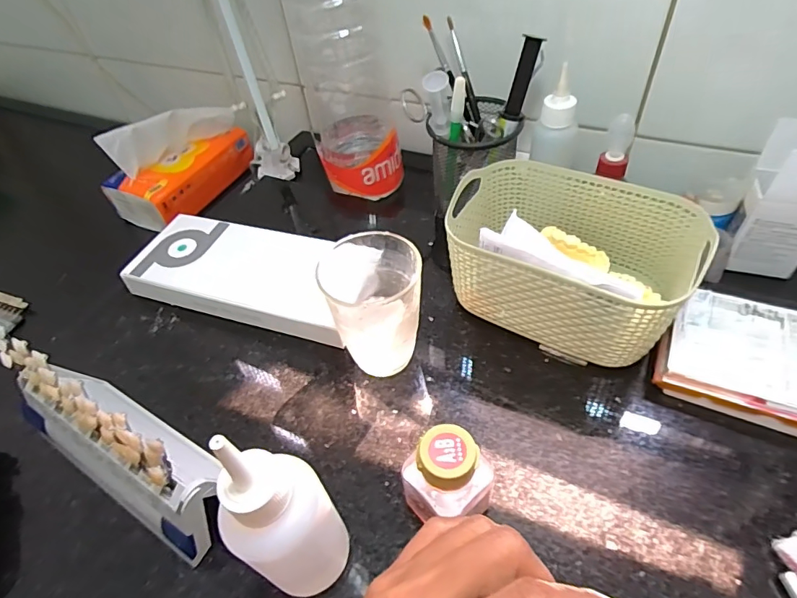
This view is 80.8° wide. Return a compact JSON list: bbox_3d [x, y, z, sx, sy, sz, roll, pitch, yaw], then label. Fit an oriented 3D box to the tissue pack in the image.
[{"bbox_3d":[-0.290,-0.188,0.618,0.090,0.106,0.184,19,54,22],"label":"tissue pack"}]

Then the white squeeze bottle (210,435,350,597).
[{"bbox_3d":[-0.051,0.112,0.225,0.040,0.124,0.045,26,57,26],"label":"white squeeze bottle"}]

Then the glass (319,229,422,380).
[{"bbox_3d":[-0.015,0.009,0.332,0.064,0.096,0.064,-13,48,-6],"label":"glass"}]

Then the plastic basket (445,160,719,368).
[{"bbox_3d":[0.125,-0.031,0.359,0.162,0.086,0.118,24,54,25],"label":"plastic basket"}]

